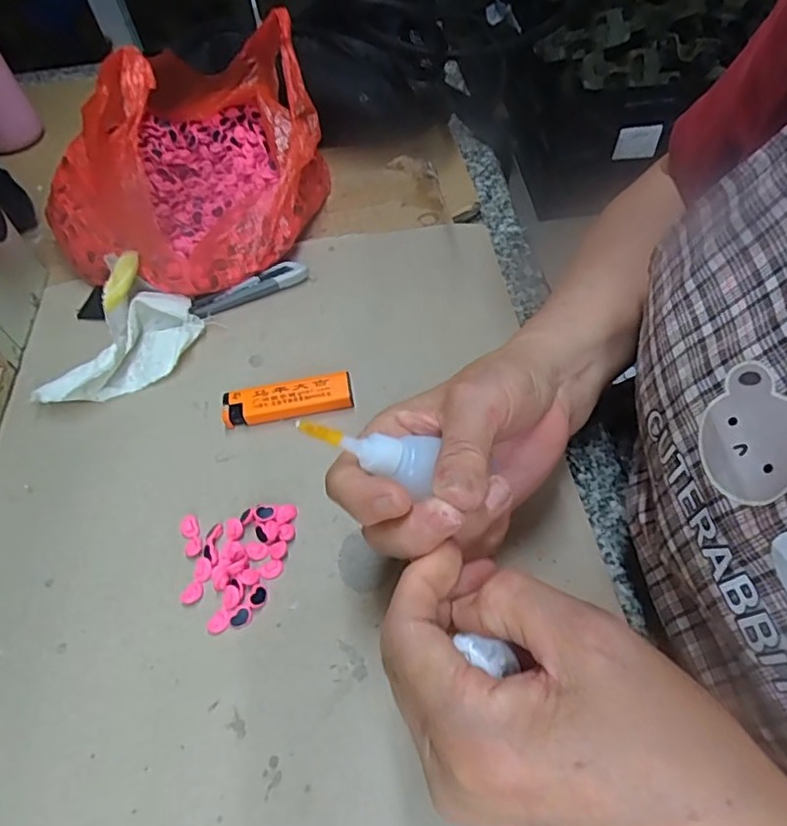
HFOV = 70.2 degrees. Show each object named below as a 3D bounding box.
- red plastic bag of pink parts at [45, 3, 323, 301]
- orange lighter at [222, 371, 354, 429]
[{"bbox_3d":[-0.161,-0.190,0.407,0.193,0.124,0.191,12,59,13],"label":"red plastic bag of pink parts"},{"bbox_3d":[-0.067,-0.008,0.353,0.081,0.016,0.021,-10,56,-1],"label":"orange lighter"}]

